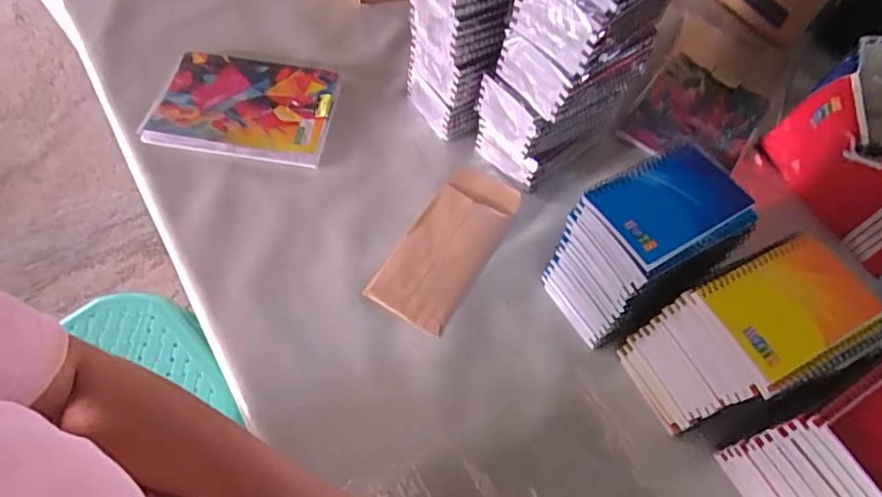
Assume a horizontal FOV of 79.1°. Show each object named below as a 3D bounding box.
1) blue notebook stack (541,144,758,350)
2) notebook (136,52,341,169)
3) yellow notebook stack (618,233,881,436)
[{"bbox_3d":[0.191,0.002,0.512,0.136,0.145,0.100,-27,65,-19],"label":"blue notebook stack"},{"bbox_3d":[-0.235,-0.170,0.648,0.204,0.026,0.146,8,59,0],"label":"notebook"},{"bbox_3d":[0.263,0.081,0.471,0.137,0.144,0.095,-20,63,-15],"label":"yellow notebook stack"}]

